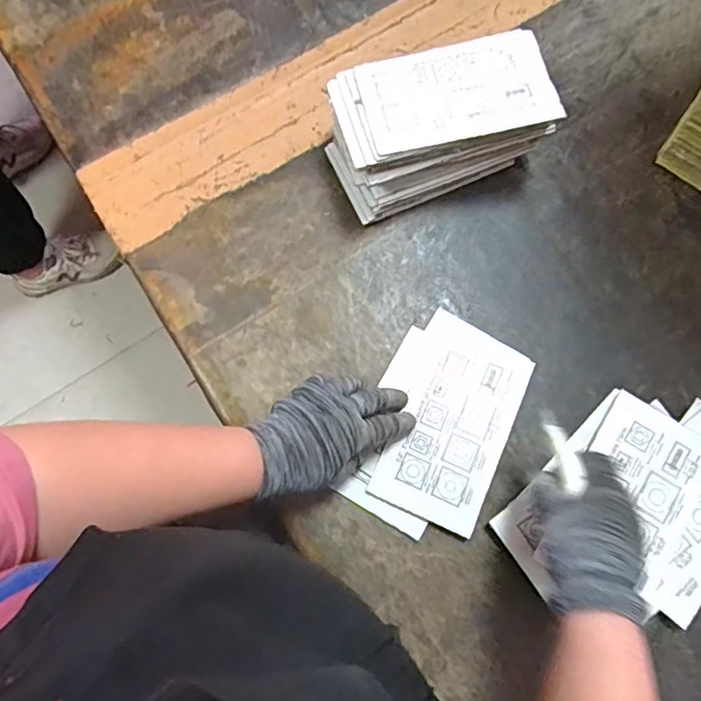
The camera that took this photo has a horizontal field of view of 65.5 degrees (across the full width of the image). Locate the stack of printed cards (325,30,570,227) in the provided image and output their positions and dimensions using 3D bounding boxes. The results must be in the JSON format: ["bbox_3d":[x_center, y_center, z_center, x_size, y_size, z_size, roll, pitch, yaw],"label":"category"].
[{"bbox_3d":[0.079,-0.207,0.506,0.188,0.088,0.101,-19,76,-6],"label":"stack of printed cards"}]

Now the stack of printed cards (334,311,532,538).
[{"bbox_3d":[0.079,0.065,0.483,0.116,0.010,0.187,24,76,6],"label":"stack of printed cards"}]

